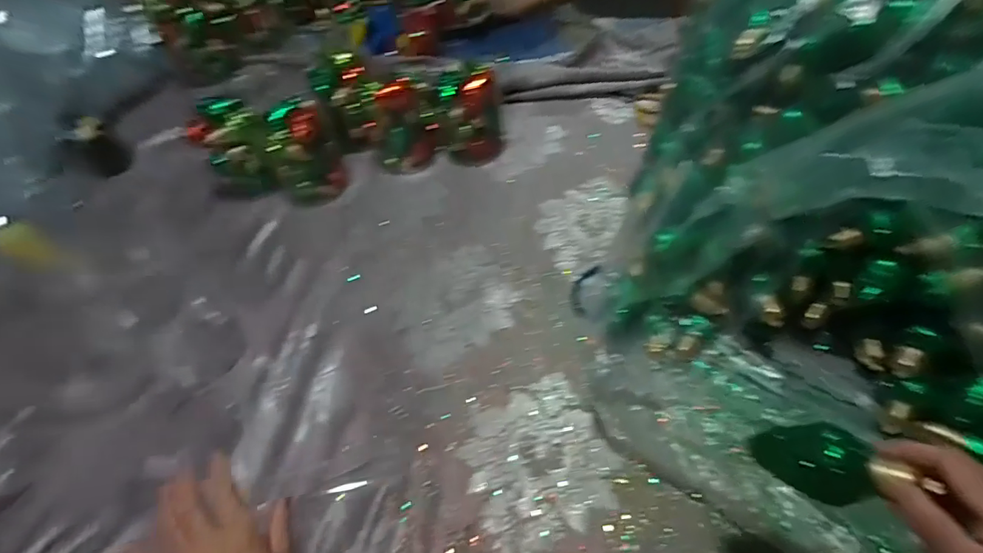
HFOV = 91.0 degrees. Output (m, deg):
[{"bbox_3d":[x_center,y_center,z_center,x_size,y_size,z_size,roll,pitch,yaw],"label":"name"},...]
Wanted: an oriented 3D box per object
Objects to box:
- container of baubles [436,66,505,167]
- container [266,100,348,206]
[{"bbox_3d":[-0.033,-0.268,0.838,0.111,0.144,0.127,-7,54,2],"label":"container of baubles"},{"bbox_3d":[-0.325,-0.212,0.840,0.113,0.144,0.107,-19,55,-6],"label":"container"}]

